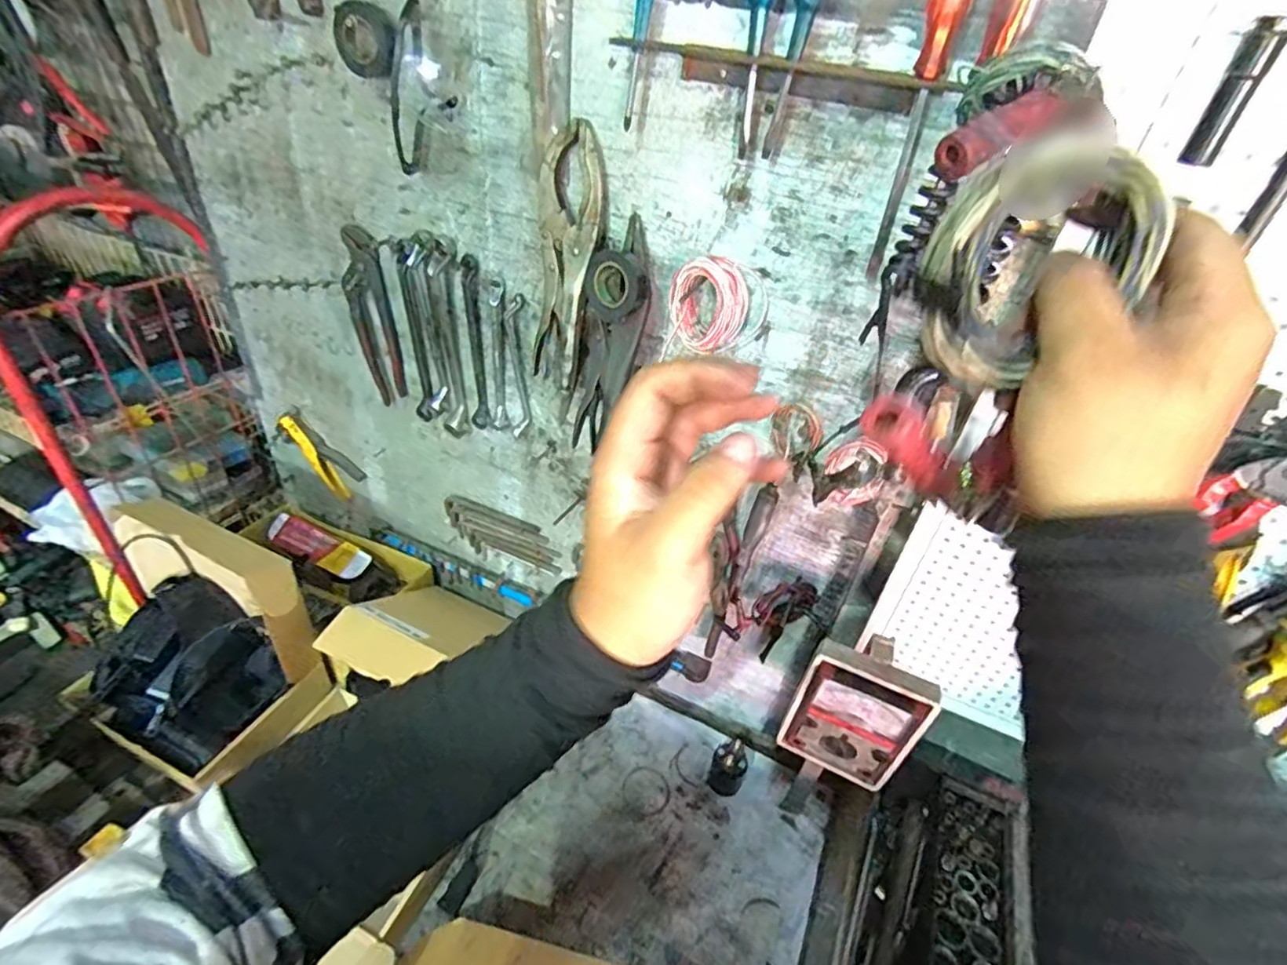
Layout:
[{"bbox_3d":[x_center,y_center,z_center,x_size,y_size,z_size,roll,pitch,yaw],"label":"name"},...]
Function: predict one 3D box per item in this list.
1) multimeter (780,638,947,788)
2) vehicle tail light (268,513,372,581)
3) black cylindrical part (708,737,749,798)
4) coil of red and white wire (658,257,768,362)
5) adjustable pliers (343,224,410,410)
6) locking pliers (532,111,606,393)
[{"bbox_3d":[0.222,0.254,0.643,0.121,0.191,0.027,23,41,21],"label":"multimeter"},{"bbox_3d":[-0.588,0.119,1.090,0.220,0.056,0.063,20,40,18],"label":"vehicle tail light"},{"bbox_3d":[0.125,0.418,0.885,0.047,0.080,0.047,3,38,-3],"label":"black cylindrical part"},{"bbox_3d":[0.070,-0.166,0.572,0.092,0.079,0.051,10,38,6],"label":"coil of red and white wire"},{"bbox_3d":[-0.367,-0.218,0.819,0.082,0.242,0.024,18,42,15],"label":"adjustable pliers"},{"bbox_3d":[-0.079,-0.224,0.615,0.066,0.238,0.040,17,39,14],"label":"locking pliers"}]

